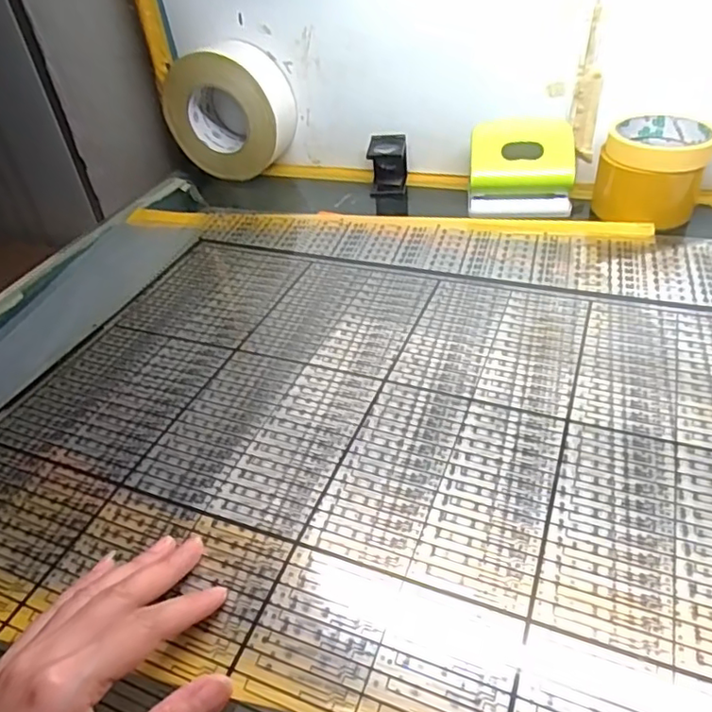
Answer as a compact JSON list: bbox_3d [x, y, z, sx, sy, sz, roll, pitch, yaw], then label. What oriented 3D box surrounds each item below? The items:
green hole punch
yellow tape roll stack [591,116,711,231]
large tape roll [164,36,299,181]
[{"bbox_3d":[0.165,-0.190,0.584,0.099,0.069,0.074,4,41,13],"label":"green hole punch"},{"bbox_3d":[0.278,-0.176,0.552,0.088,0.069,0.083,15,45,24],"label":"yellow tape roll stack"},{"bbox_3d":[-0.147,-0.284,0.689,0.142,0.136,0.071,11,43,21],"label":"large tape roll"}]

